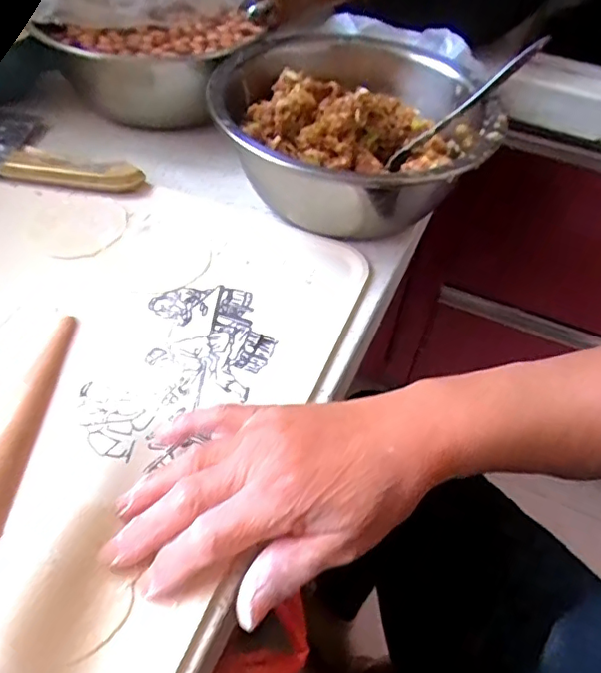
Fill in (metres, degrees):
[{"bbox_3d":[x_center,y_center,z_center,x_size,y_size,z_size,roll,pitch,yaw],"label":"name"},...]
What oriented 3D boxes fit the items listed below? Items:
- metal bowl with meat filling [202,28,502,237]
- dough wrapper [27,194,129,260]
[{"bbox_3d":[0.041,-0.158,0.453,0.205,0.084,0.220,2,50,-3],"label":"metal bowl with meat filling"},{"bbox_3d":[-0.168,-0.085,0.422,0.069,0.004,0.067,2,50,-3],"label":"dough wrapper"}]

